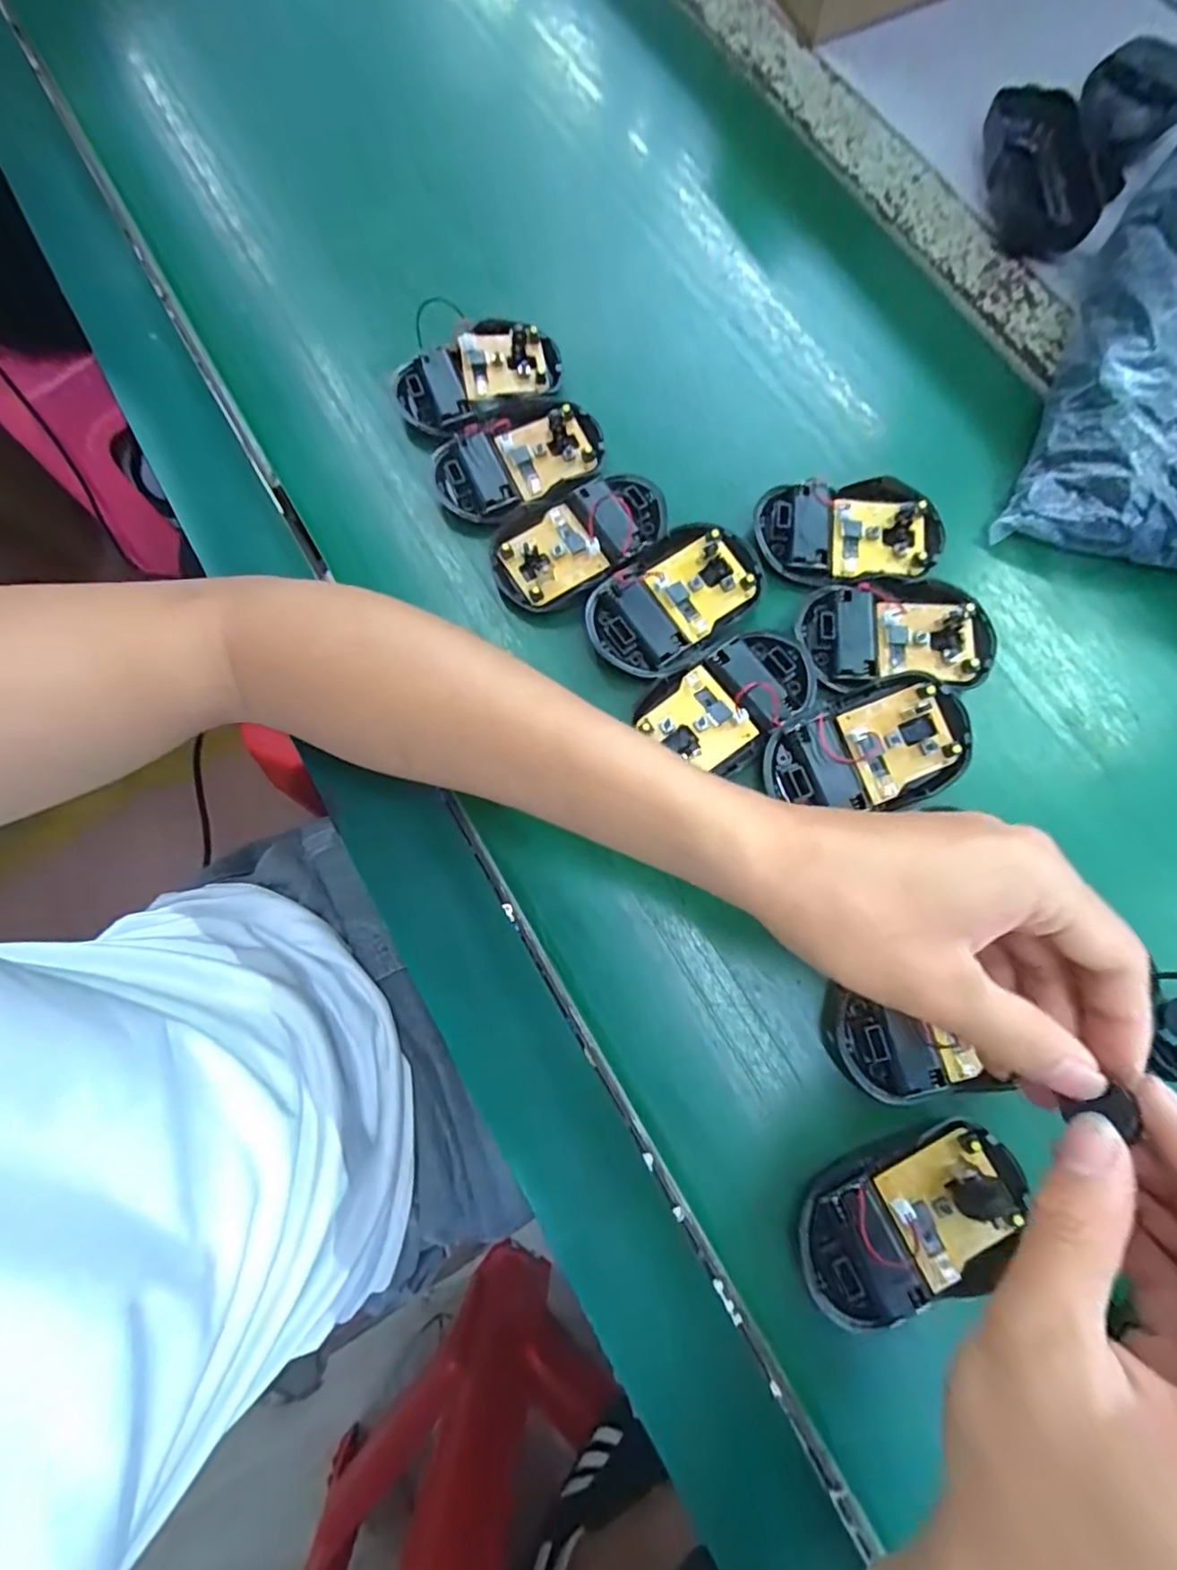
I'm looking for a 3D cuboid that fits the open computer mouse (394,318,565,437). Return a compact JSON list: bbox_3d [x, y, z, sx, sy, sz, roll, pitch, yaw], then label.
[{"bbox_3d":[-0.062,-0.231,0.345,0.091,0.017,0.051,-26,79,-5],"label":"open computer mouse"}]

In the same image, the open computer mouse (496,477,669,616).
[{"bbox_3d":[-0.003,-0.130,0.320,0.096,0.023,0.058,-24,79,-4],"label":"open computer mouse"}]

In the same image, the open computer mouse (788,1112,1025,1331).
[{"bbox_3d":[0.131,0.179,0.250,0.092,0.022,0.053,-21,79,-4],"label":"open computer mouse"}]

